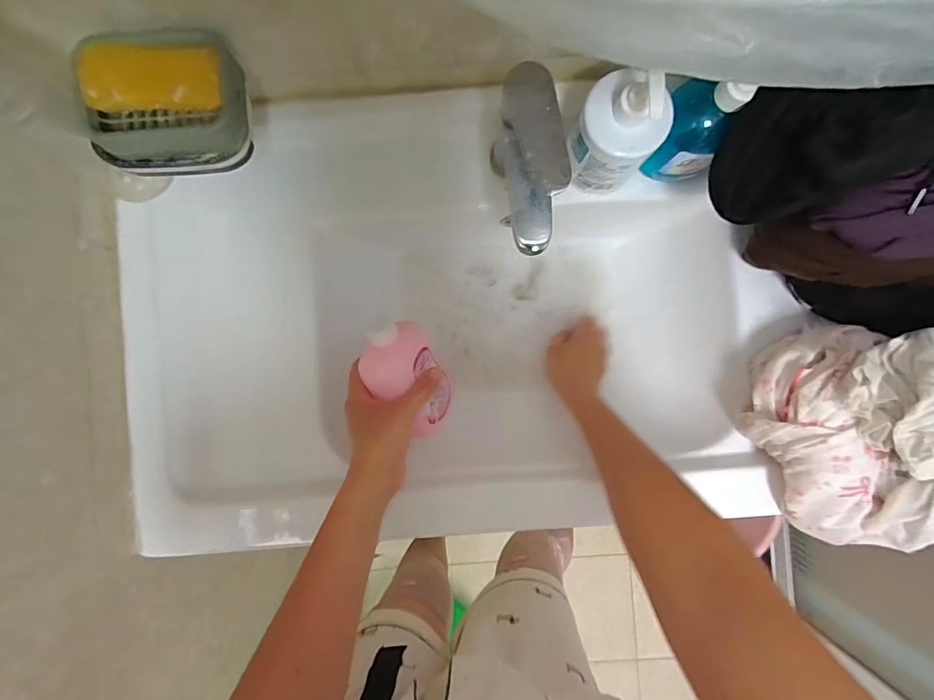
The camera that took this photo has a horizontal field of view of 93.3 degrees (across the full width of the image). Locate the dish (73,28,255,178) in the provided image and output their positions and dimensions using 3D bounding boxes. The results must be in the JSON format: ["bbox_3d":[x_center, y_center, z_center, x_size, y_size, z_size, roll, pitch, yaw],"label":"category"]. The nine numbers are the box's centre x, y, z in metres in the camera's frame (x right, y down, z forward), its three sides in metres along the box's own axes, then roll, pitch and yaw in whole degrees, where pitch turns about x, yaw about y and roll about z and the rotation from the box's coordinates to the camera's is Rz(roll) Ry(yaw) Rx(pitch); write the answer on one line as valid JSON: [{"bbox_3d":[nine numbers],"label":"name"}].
[{"bbox_3d":[-0.256,-0.219,0.379,0.121,0.060,0.111,0,88,0],"label":"dish"}]

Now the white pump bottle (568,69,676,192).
[{"bbox_3d":[0.144,-0.210,0.420,0.073,0.131,0.070,0,88,0],"label":"white pump bottle"}]

